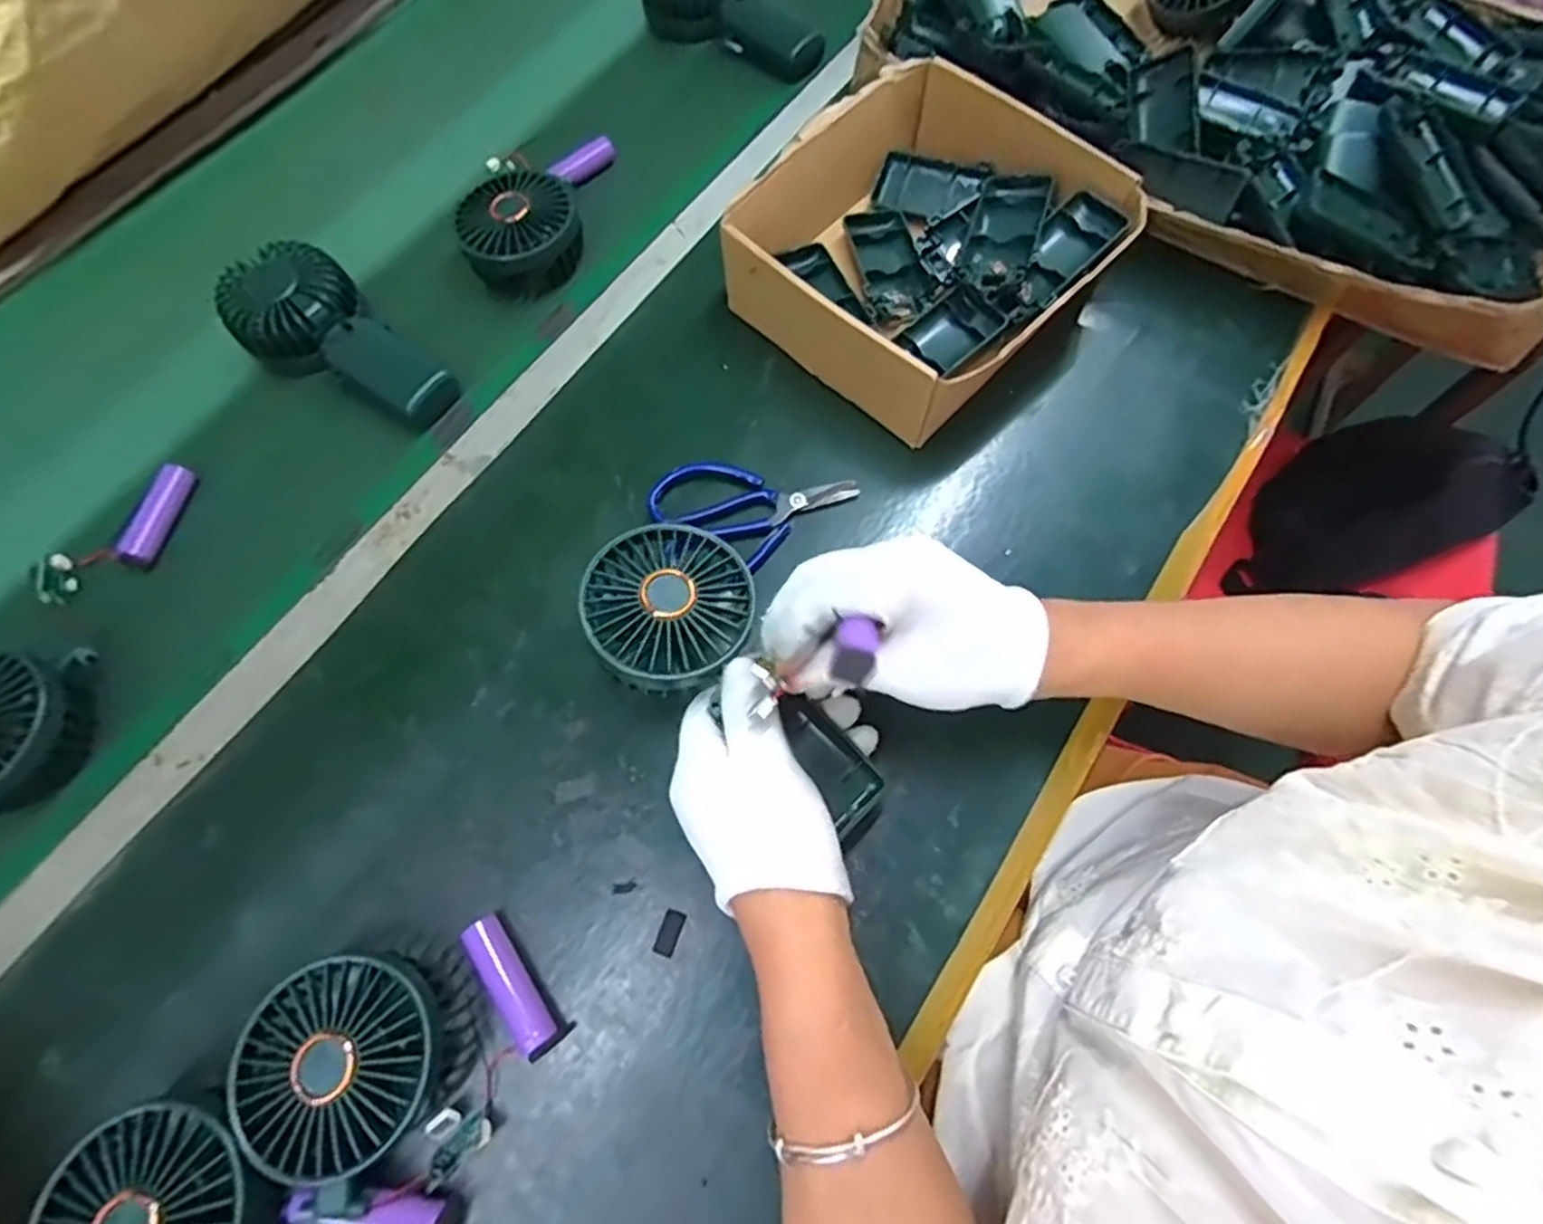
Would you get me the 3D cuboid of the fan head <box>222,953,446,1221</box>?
[{"bbox_3d":[-0.193,0.207,0.332,0.087,0.046,0.087,0,70,0],"label":"fan head"}]

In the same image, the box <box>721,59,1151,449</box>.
[{"bbox_3d":[0.102,-0.241,0.478,0.196,0.074,0.215,39,75,13],"label":"box"}]

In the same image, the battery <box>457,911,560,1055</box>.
[{"bbox_3d":[-0.130,0.184,0.356,0.018,0.017,0.066,-35,74,-12],"label":"battery"}]

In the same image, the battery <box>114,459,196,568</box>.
[{"bbox_3d":[-0.400,-0.063,0.470,0.018,0.021,0.070,9,70,3],"label":"battery"}]

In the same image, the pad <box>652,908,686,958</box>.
[{"bbox_3d":[-0.053,0.165,0.369,0.010,0.004,0.022,19,71,7],"label":"pad"}]

